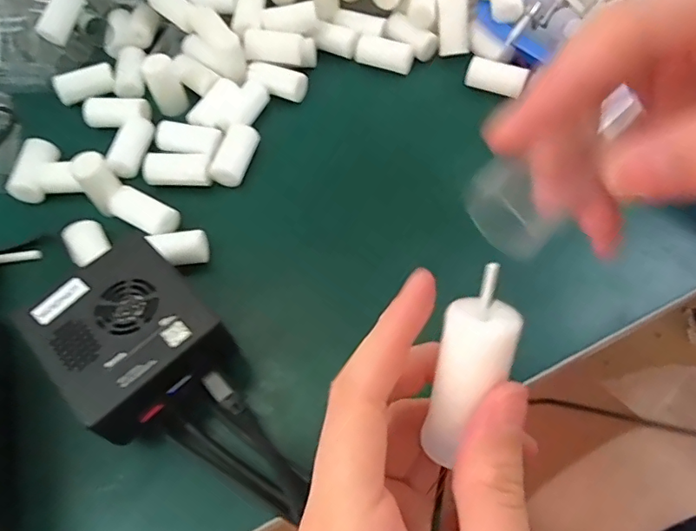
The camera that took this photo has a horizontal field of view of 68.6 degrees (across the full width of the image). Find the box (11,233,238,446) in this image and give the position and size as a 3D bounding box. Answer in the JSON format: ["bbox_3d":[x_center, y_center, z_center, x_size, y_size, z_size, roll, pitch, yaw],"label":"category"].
[{"bbox_3d":[-0.108,0.036,0.259,0.074,0.039,0.084,-41,66,-18],"label":"box"}]

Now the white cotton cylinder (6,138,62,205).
[{"bbox_3d":[-0.211,-0.065,0.345,0.018,0.020,0.042,6,61,7],"label":"white cotton cylinder"}]

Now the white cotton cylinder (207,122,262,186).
[{"bbox_3d":[-0.076,-0.075,0.342,0.022,0.016,0.041,15,63,12],"label":"white cotton cylinder"}]

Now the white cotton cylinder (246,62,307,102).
[{"bbox_3d":[-0.052,-0.135,0.371,0.045,0.016,0.017,22,63,0],"label":"white cotton cylinder"}]

